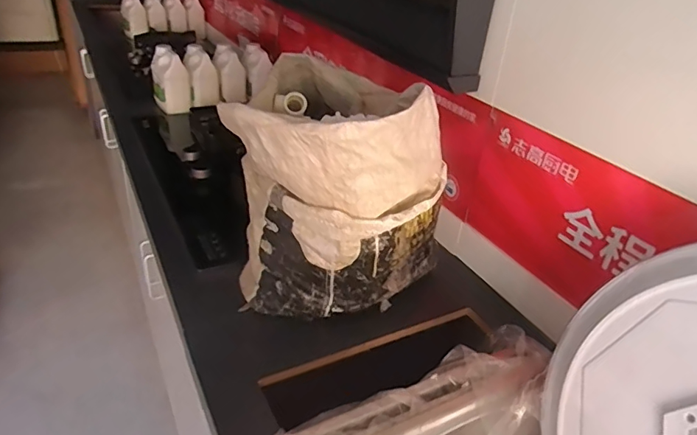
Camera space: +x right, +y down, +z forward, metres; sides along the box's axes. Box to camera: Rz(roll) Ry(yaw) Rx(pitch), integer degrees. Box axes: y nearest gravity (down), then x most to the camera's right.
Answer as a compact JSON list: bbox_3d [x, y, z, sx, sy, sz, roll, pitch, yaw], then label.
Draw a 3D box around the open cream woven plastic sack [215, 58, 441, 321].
[{"bbox_3d":[-0.018,-0.014,0.697,0.257,0.332,0.229,24,35,28],"label":"open cream woven plastic sack"}]

